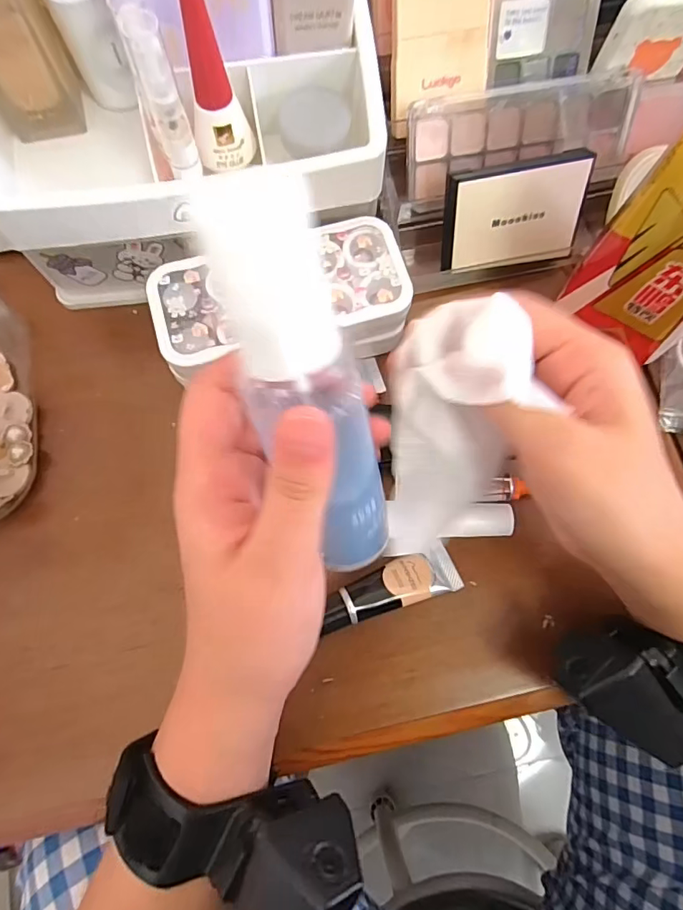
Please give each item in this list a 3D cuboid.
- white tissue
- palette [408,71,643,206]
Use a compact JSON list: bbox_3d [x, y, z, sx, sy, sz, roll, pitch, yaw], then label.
[{"bbox_3d":[0.045,-0.009,0.198,0.053,0.025,0.102,9,108,-1],"label":"white tissue"},{"bbox_3d":[0.101,-0.182,0.283,0.131,0.051,0.015,-11,41,-5],"label":"palette"}]

